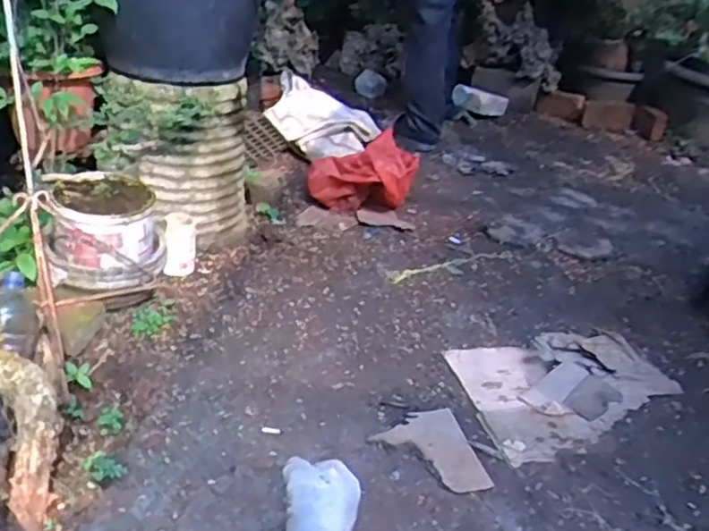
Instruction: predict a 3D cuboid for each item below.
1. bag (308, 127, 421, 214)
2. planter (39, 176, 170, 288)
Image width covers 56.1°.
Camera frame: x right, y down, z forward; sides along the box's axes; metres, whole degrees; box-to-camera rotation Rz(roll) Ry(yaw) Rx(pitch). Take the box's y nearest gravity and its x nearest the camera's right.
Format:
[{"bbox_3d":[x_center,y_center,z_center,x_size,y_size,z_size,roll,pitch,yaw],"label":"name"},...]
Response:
[{"bbox_3d":[0.020,-0.257,1.800,0.290,0.205,0.147,10,28,4],"label":"bag"},{"bbox_3d":[-0.458,-0.068,1.237,0.205,0.155,0.170,-3,29,-19],"label":"planter"}]

